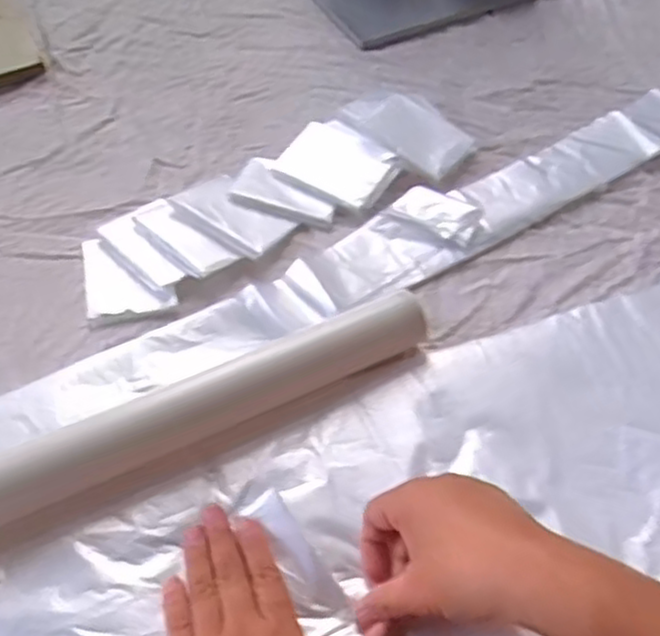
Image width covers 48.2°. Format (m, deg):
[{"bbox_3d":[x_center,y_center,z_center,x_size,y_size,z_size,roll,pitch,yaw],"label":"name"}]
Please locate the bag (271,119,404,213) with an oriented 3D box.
[{"bbox_3d":[0.004,-0.122,0.603,0.091,0.015,0.062,28,57,20],"label":"bag"}]

